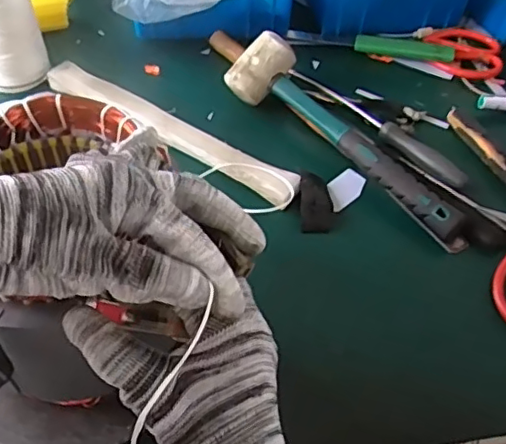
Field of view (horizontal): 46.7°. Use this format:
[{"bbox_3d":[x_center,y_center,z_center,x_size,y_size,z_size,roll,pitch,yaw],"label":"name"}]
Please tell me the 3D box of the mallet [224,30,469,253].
[{"bbox_3d":[0.080,-0.093,0.563,0.062,0.048,0.312,-32,59,-29],"label":"mallet"}]

